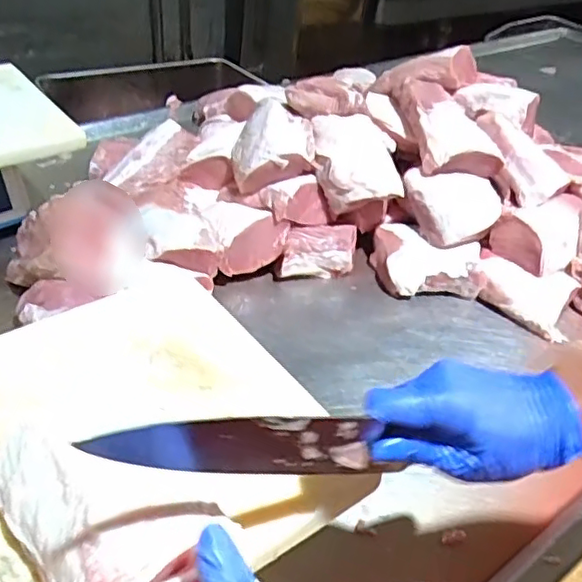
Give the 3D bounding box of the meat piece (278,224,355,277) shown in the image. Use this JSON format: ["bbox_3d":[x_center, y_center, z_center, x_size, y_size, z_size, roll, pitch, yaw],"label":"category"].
[{"bbox_3d":[0.040,-0.056,0.934,0.119,0.074,0.052,-3,39,-10],"label":"meat piece"}]

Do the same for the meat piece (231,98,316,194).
[{"bbox_3d":[-0.029,-0.225,0.946,0.118,0.086,0.144,1,39,-5],"label":"meat piece"}]

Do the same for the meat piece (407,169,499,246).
[{"bbox_3d":[0.249,-0.134,0.958,0.125,0.070,0.140,-26,75,-7],"label":"meat piece"}]

